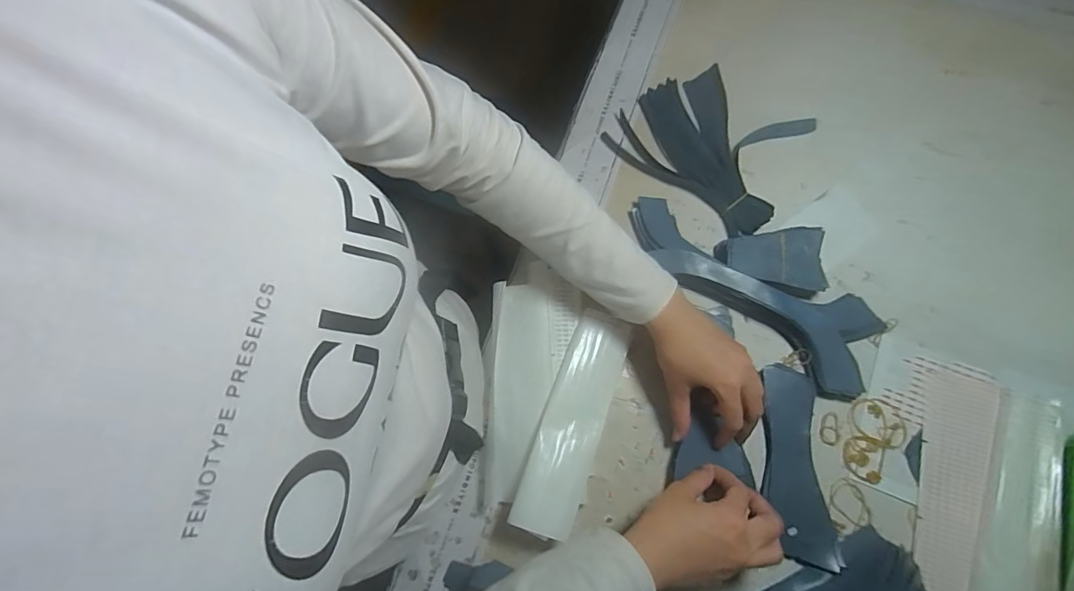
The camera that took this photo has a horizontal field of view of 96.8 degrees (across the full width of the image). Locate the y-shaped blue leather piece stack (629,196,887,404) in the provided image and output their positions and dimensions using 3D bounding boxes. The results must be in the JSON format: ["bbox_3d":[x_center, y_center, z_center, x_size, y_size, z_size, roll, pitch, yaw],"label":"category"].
[{"bbox_3d":[0.210,-0.012,0.473,0.269,0.032,0.093,34,79,9],"label":"y-shaped blue leather piece stack"}]

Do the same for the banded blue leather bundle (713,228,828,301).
[{"bbox_3d":[0.232,-0.032,0.475,0.093,0.034,0.064,1,76,1],"label":"banded blue leather bundle"}]

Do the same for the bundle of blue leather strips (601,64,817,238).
[{"bbox_3d":[0.197,-0.174,0.519,0.189,0.018,0.155,42,80,10],"label":"bundle of blue leather strips"}]

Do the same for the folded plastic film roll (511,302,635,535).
[{"bbox_3d":[0.035,0.111,0.433,0.055,0.010,0.200,24,70,-4],"label":"folded plastic film roll"}]

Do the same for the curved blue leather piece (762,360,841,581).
[{"bbox_3d":[0.240,0.156,0.440,0.054,0.009,0.175,-2,77,3],"label":"curved blue leather piece"}]

